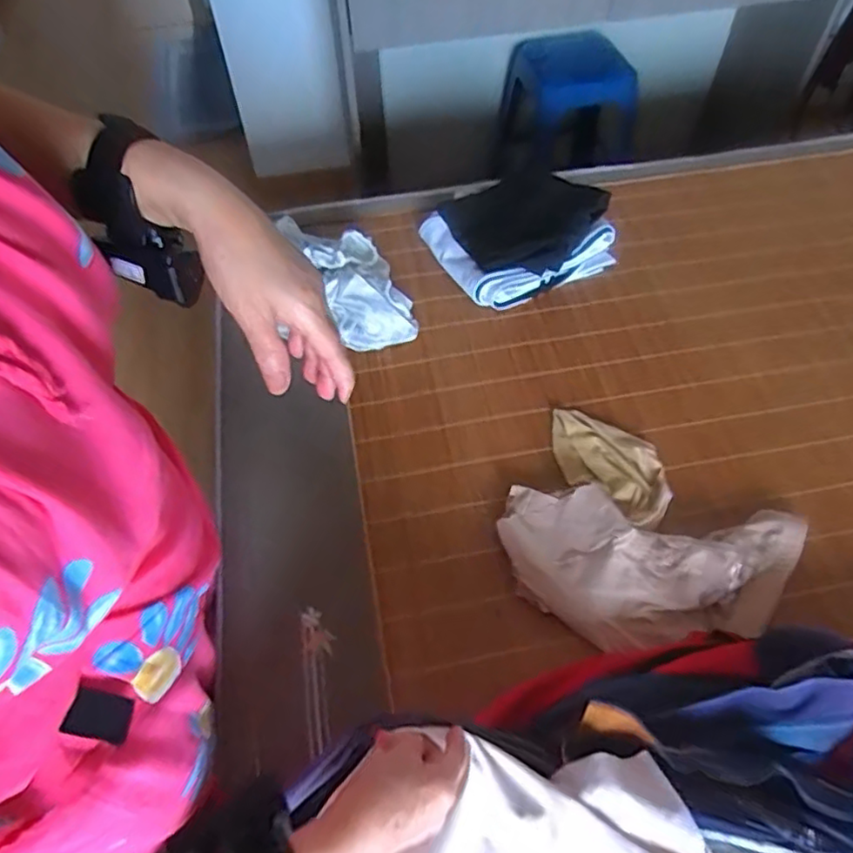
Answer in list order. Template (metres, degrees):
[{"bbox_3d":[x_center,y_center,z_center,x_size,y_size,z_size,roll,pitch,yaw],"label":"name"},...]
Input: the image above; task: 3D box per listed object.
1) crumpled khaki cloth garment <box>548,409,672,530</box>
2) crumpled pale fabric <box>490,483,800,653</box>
[{"bbox_3d":[0.226,0.044,0.815,0.106,0.029,0.181,-39,62,-22],"label":"crumpled khaki cloth garment"},{"bbox_3d":[0.259,0.153,0.730,0.340,0.048,0.185,1,55,3],"label":"crumpled pale fabric"}]

